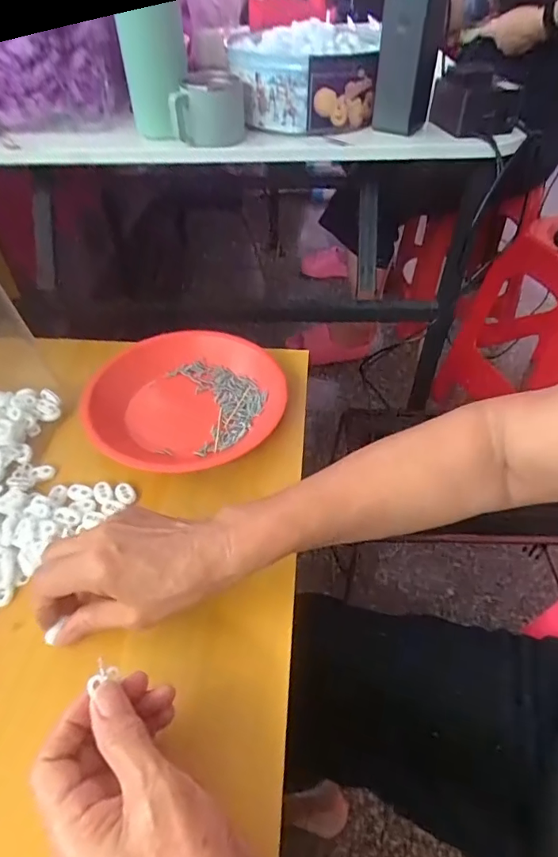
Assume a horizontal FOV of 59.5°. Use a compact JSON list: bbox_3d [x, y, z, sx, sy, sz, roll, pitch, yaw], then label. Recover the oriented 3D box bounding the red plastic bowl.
[{"bbox_3d":[-0.094,-0.031,0.498,0.195,0.041,0.174,-25,51,-22],"label":"red plastic bowl"}]

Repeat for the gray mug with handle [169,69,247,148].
[{"bbox_3d":[-0.080,-0.369,0.564,0.079,0.059,0.071,-2,46,-2],"label":"gray mug with handle"}]

